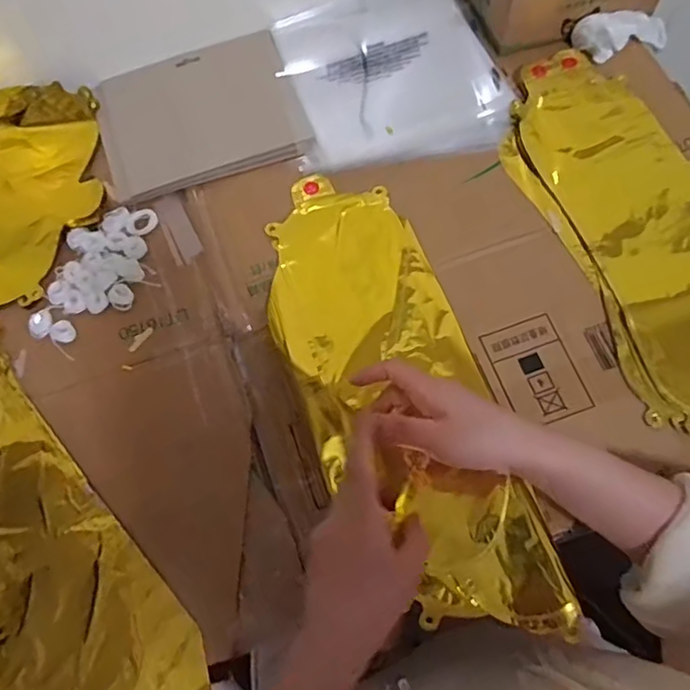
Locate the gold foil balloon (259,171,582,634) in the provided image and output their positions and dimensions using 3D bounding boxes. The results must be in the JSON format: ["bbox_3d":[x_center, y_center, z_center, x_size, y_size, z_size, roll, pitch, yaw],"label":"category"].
[{"bbox_3d":[0.042,0.034,0.492,0.152,0.023,0.427,-23,70,-7],"label":"gold foil balloon"}]

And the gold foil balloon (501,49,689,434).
[{"bbox_3d":[0.294,-0.098,0.519,0.207,0.017,0.428,-25,68,-7],"label":"gold foil balloon"}]

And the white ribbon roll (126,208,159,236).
[{"bbox_3d":[-0.193,-0.116,0.551,0.030,0.006,0.025,-31,69,-10],"label":"white ribbon roll"}]

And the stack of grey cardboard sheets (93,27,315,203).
[{"bbox_3d":[-0.151,-0.242,0.599,0.199,0.013,0.173,-18,68,-5],"label":"stack of grey cardboard sheets"}]

